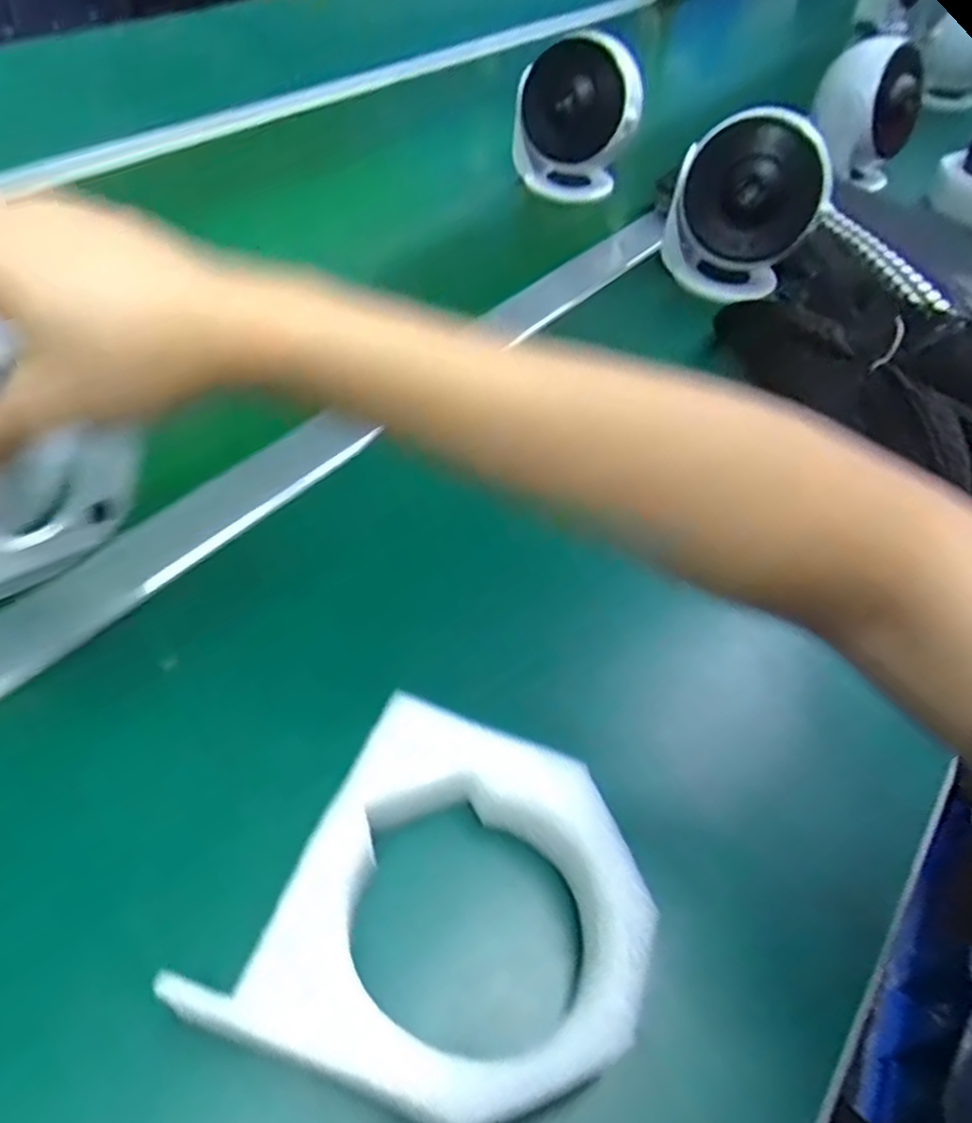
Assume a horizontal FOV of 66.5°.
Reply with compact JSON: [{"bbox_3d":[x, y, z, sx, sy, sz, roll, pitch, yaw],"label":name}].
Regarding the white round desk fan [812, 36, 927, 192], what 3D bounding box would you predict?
[{"bbox_3d":[0.346,-0.406,0.682,0.094,0.116,0.091,21,51,14],"label":"white round desk fan"}]

